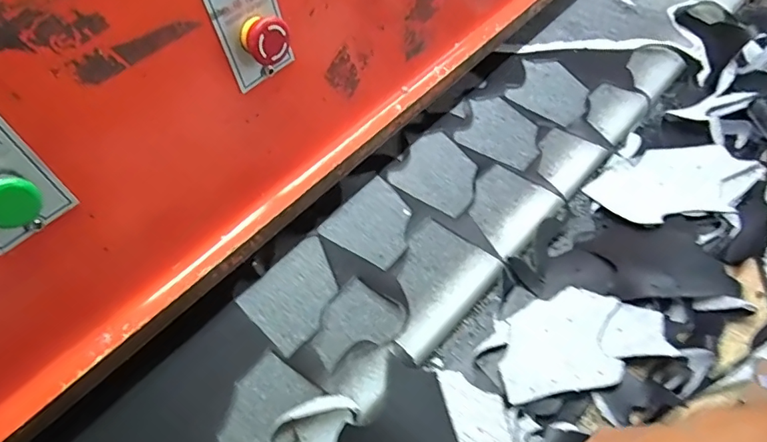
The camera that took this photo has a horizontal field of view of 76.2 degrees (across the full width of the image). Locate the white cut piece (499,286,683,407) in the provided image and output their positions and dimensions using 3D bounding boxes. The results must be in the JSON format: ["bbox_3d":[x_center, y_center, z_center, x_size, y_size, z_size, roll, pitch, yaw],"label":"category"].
[{"bbox_3d":[0.187,0.114,0.479,0.151,0.009,0.109,-16,38,9],"label":"white cut piece"}]

